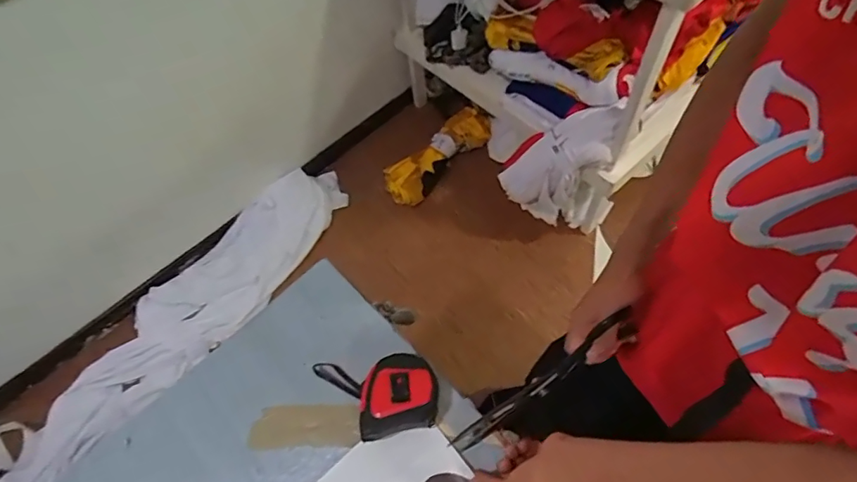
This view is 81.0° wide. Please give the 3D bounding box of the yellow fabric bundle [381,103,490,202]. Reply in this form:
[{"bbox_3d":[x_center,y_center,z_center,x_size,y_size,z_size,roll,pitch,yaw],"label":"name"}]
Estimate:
[{"bbox_3d":[0.030,-0.279,1.617,0.406,0.103,0.138,-41,65,-18],"label":"yellow fabric bundle"}]

